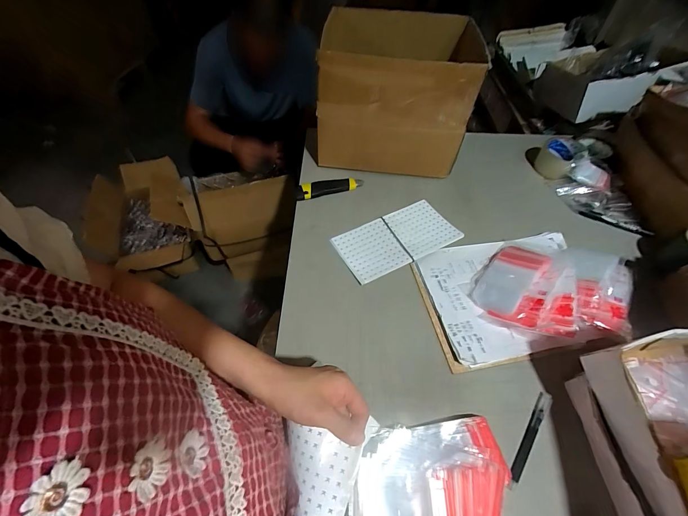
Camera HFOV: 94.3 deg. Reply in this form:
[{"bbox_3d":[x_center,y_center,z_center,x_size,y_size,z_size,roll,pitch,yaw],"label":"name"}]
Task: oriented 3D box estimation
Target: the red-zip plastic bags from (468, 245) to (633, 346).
[{"bbox_3d":[0.357,0.049,0.536,0.266,0.041,0.188,9,54,5],"label":"red-zip plastic bags"}]

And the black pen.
[{"bbox_3d":[0.248,0.240,0.423,0.015,0.011,0.139,32,59,20],"label":"black pen"}]

